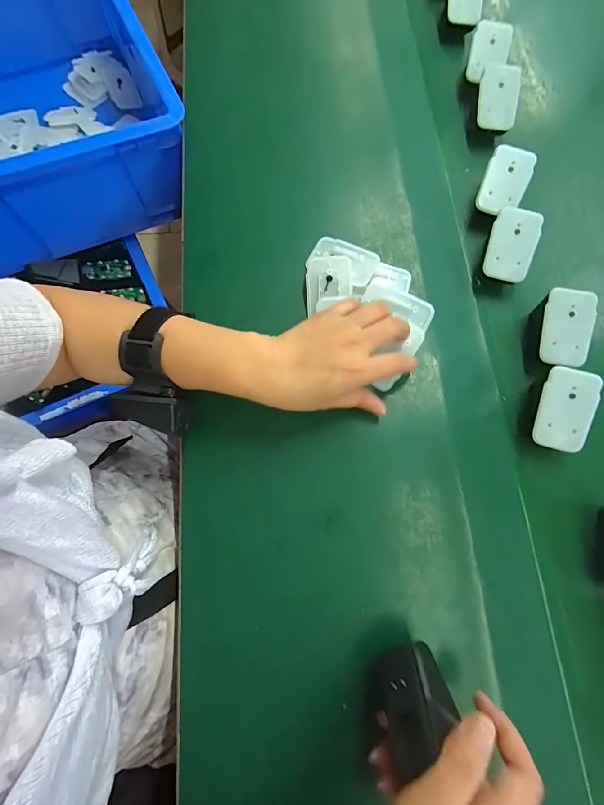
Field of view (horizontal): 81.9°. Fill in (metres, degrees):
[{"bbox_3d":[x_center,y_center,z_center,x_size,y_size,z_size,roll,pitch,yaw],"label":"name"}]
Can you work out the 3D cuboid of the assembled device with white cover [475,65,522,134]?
[{"bbox_3d":[0.219,-0.341,0.388,0.043,0.012,0.070,8,96,3],"label":"assembled device with white cover"}]

